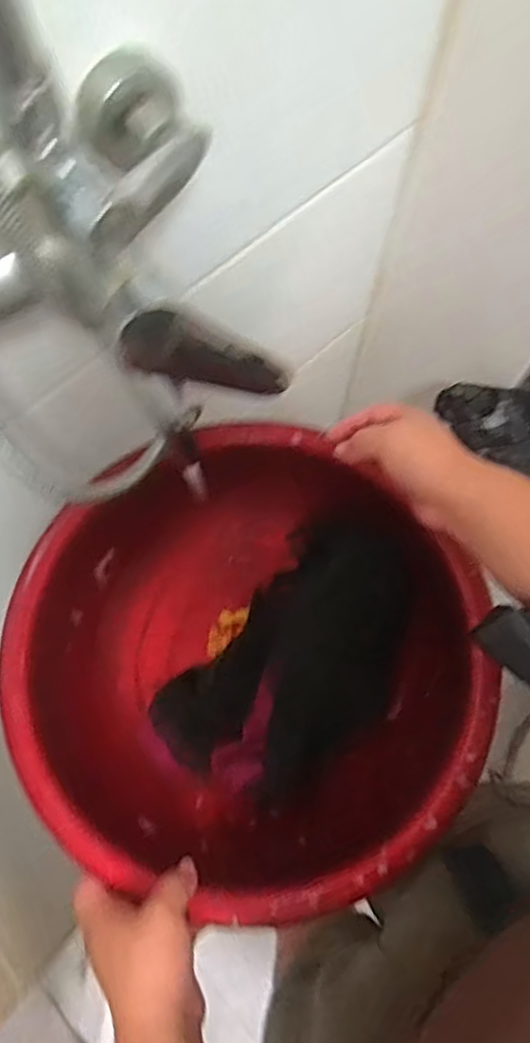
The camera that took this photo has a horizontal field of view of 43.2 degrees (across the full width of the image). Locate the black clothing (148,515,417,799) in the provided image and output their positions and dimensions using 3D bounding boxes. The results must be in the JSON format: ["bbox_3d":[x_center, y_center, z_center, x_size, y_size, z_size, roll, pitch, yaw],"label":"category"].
[{"bbox_3d":[0.038,0.118,0.588,0.146,0.034,0.260,40,77,10],"label":"black clothing"}]

